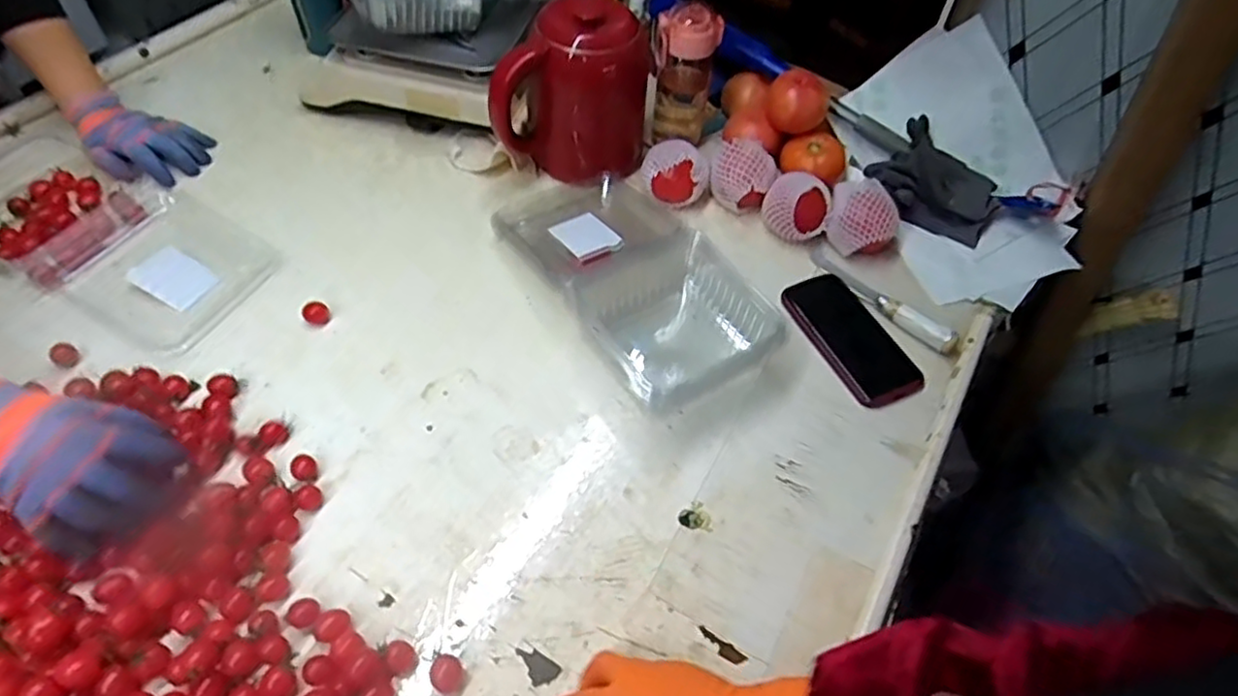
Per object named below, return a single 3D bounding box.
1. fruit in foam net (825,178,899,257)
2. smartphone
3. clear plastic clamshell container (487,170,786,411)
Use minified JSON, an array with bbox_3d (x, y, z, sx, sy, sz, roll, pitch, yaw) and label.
[{"bbox_3d":[0.298,-0.161,0.830,0.085,0.070,0.081,20,54,10],"label":"fruit in foam net"},{"bbox_3d":[0.260,-0.012,0.755,0.087,0.010,0.175,-19,57,-19],"label":"smartphone"},{"bbox_3d":[0.006,-0.091,0.767,0.184,0.071,0.370,-26,59,-23],"label":"clear plastic clamshell container"}]

